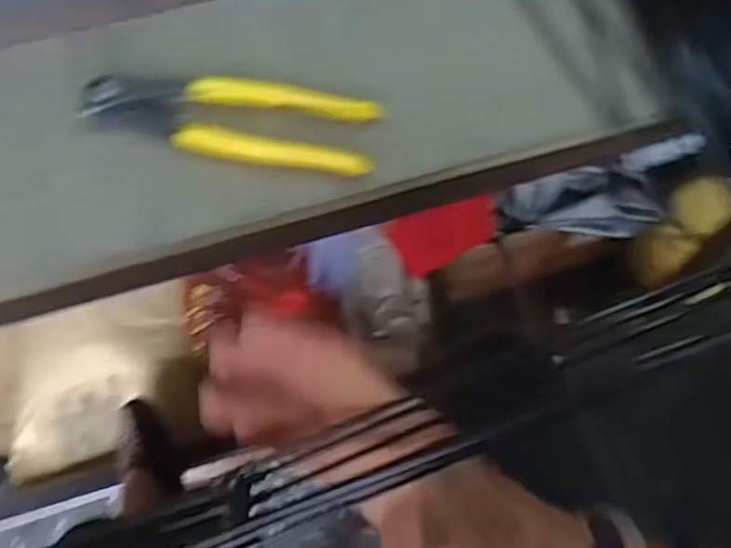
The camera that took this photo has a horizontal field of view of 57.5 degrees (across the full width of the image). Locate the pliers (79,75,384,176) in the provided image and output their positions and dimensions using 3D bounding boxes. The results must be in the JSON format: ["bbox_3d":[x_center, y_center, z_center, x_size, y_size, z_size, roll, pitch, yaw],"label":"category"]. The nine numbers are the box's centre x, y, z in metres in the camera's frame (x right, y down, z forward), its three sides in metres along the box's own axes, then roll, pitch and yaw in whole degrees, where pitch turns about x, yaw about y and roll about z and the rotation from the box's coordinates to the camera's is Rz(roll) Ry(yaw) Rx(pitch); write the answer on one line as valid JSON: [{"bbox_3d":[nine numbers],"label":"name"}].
[{"bbox_3d":[-0.076,-0.091,0.381,0.161,0.012,0.055,7,66,1],"label":"pliers"}]

